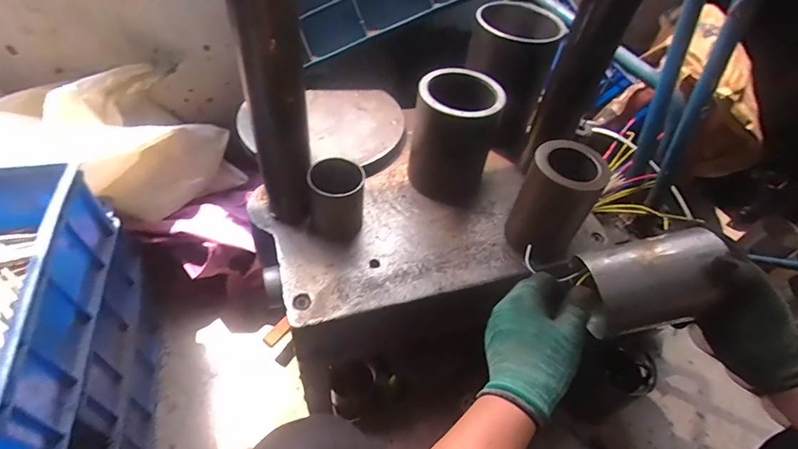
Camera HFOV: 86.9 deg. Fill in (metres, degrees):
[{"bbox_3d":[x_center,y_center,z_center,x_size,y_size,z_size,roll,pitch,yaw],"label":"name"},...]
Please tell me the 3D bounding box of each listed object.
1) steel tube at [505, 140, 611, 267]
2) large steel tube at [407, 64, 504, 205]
[{"bbox_3d":[0.195,-0.026,0.540,0.088,0.139,0.078,29,52,17],"label":"steel tube"},{"bbox_3d":[0.076,-0.123,0.598,0.112,0.153,0.100,12,49,3],"label":"large steel tube"}]

